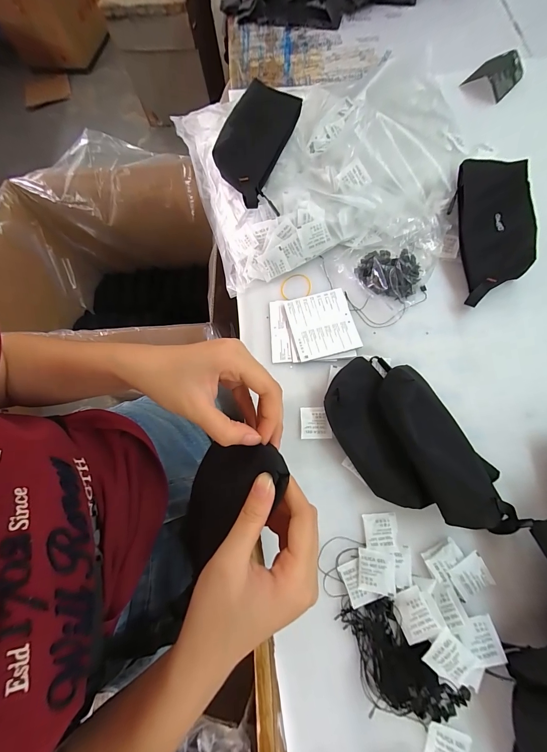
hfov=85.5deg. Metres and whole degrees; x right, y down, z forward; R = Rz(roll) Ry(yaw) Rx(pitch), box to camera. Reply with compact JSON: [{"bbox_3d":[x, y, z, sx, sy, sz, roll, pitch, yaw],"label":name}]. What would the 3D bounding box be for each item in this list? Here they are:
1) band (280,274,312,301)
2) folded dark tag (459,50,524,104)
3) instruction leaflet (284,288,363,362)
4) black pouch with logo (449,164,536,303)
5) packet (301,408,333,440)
[{"bbox_3d":[0.035,-0.138,0.461,0.048,0.005,0.048,-2,66,4],"label":"band"},{"bbox_3d":[0.424,-0.571,0.565,0.079,0.035,0.102,43,79,11],"label":"folded dark tag"},{"bbox_3d":[0.071,-0.076,0.432,0.090,0.005,0.097,-14,71,-1],"label":"instruction leaflet"},{"bbox_3d":[0.317,-0.207,0.424,0.094,0.038,0.211,2,85,1],"label":"black pouch with logo"},{"bbox_3d":[0.055,0.062,0.391,0.038,0.006,0.042,-2,73,5],"label":"packet"}]

